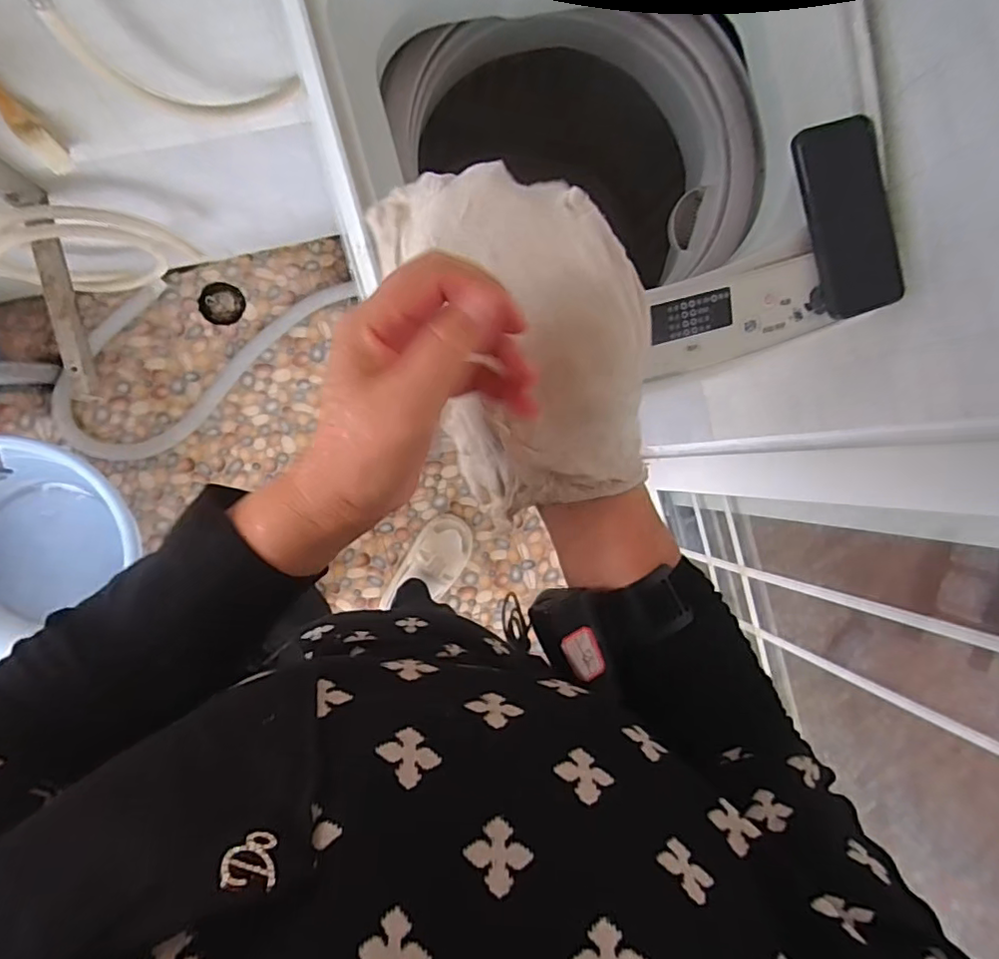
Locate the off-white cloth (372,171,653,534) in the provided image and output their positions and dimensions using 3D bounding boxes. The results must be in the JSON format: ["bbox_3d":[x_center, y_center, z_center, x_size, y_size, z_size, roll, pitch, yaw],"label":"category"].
[{"bbox_3d":[0.015,-0.093,0.350,0.126,0.071,0.214,-23,94,-8],"label":"off-white cloth"}]

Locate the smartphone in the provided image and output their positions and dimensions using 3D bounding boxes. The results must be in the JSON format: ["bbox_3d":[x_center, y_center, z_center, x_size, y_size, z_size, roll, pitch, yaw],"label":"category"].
[{"bbox_3d":[0.330,-0.244,0.541,0.093,0.011,0.170,-21,101,-11],"label":"smartphone"}]

